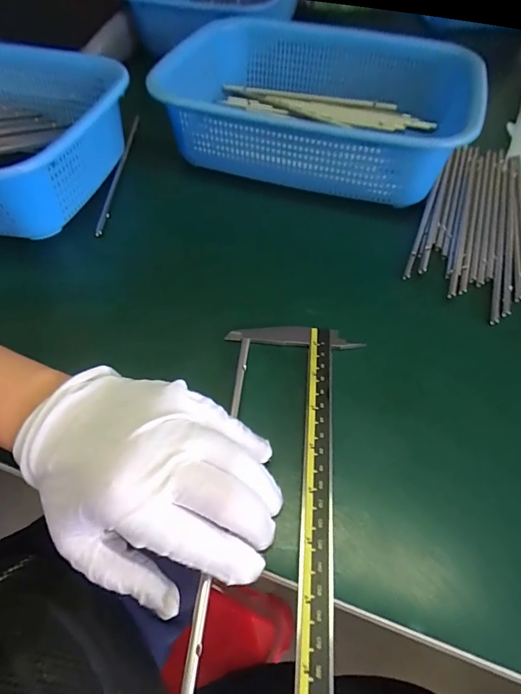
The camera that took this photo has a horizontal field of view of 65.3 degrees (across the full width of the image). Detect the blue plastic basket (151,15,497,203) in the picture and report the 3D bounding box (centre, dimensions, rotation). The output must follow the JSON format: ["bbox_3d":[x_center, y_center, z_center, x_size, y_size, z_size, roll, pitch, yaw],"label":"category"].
[{"bbox_3d":[0.045,-0.229,0.390,0.276,0.076,0.177,7,56,3],"label":"blue plastic basket"}]

